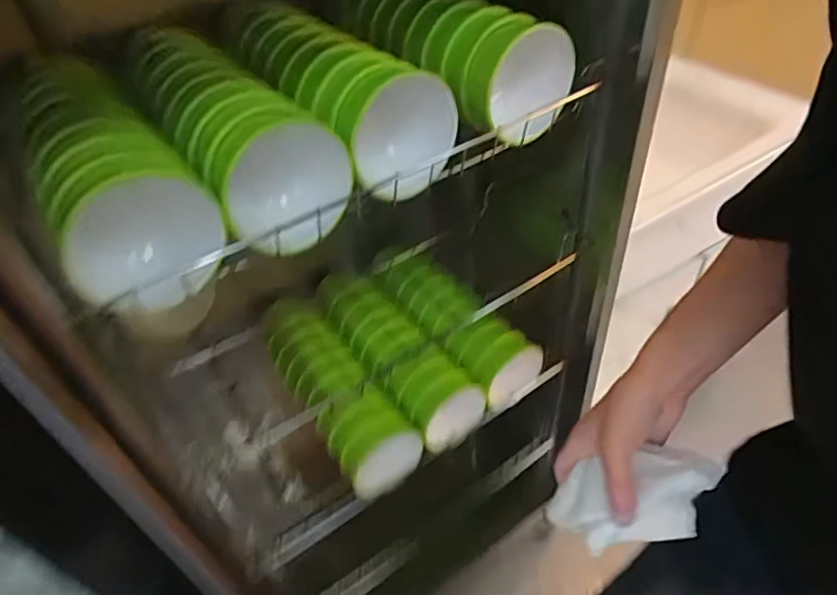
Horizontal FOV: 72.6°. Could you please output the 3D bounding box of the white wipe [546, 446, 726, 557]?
[{"bbox_3d":[0.161,0.153,0.431,0.132,0.050,0.060,-26,37,28],"label":"white wipe"}]

